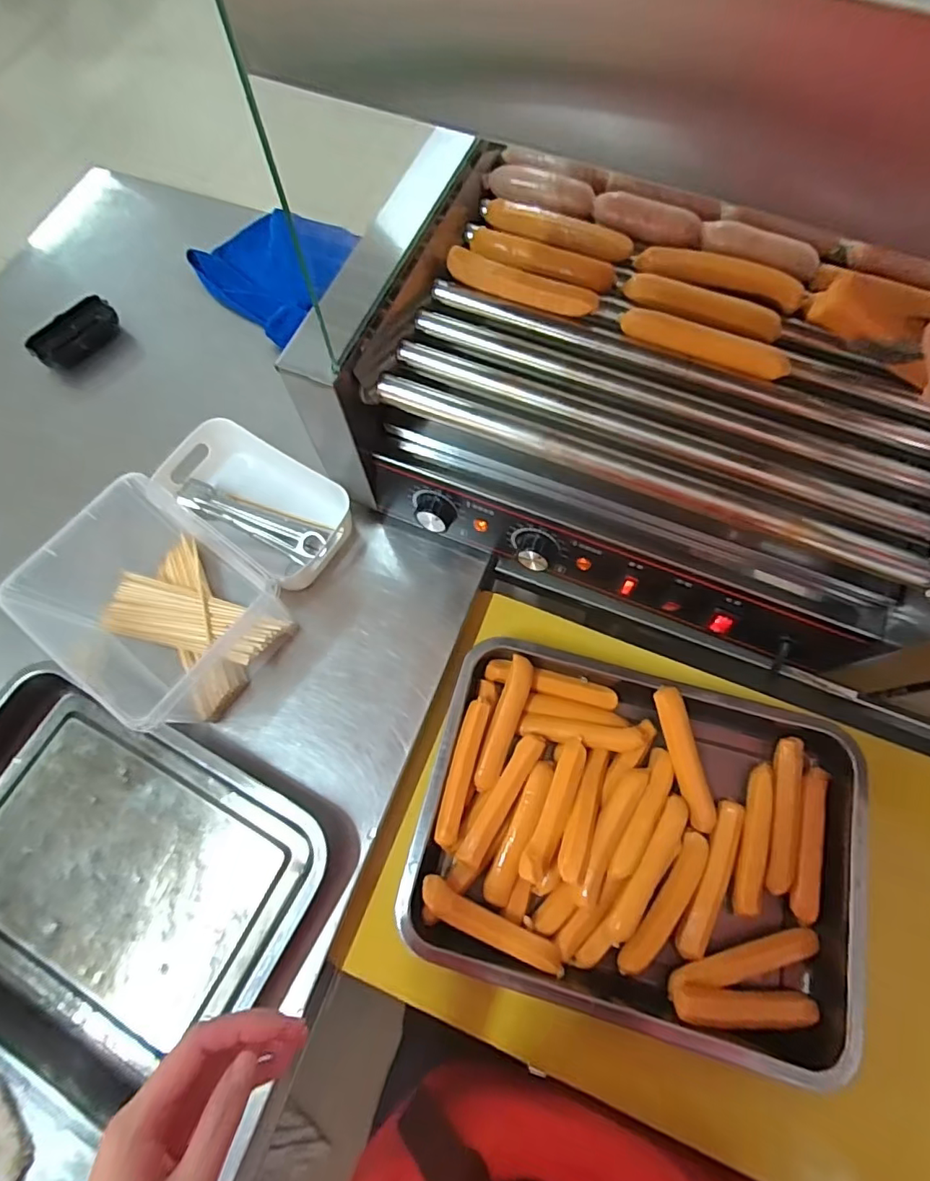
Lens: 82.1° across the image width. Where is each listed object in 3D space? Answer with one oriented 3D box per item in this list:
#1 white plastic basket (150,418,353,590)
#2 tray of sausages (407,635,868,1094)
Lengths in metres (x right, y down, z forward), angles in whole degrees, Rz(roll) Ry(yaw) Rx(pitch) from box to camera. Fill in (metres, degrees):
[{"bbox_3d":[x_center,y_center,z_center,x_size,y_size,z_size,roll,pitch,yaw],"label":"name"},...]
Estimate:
[{"bbox_3d":[-0.230,-0.106,0.607,0.212,0.060,0.123,36,75,13],"label":"white plastic basket"},{"bbox_3d":[0.162,0.228,0.519,0.398,0.055,0.315,15,71,6],"label":"tray of sausages"}]

